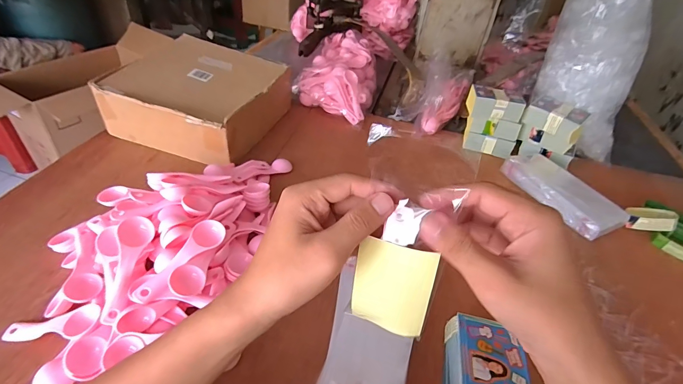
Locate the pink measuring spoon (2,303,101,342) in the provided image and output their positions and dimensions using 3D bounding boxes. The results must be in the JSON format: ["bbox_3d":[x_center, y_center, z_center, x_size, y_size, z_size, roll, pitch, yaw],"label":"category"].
[{"bbox_3d":[-0.295,0.136,0.357,0.105,0.009,0.032,-11,39,10],"label":"pink measuring spoon"}]

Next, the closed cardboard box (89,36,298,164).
[{"bbox_3d":[-0.264,-0.176,0.676,0.260,0.107,0.267,16,41,10],"label":"closed cardboard box"}]

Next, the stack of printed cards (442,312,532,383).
[{"bbox_3d":[0.145,0.183,0.355,0.069,0.048,0.100,10,40,3],"label":"stack of printed cards"}]

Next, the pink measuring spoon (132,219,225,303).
[{"bbox_3d":[-0.170,0.072,0.377,0.032,0.024,0.107,21,42,16],"label":"pink measuring spoon"}]

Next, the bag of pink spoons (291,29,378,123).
[{"bbox_3d":[0.005,-0.286,0.843,0.161,0.075,0.305,13,40,7],"label":"bag of pink spoons"}]

